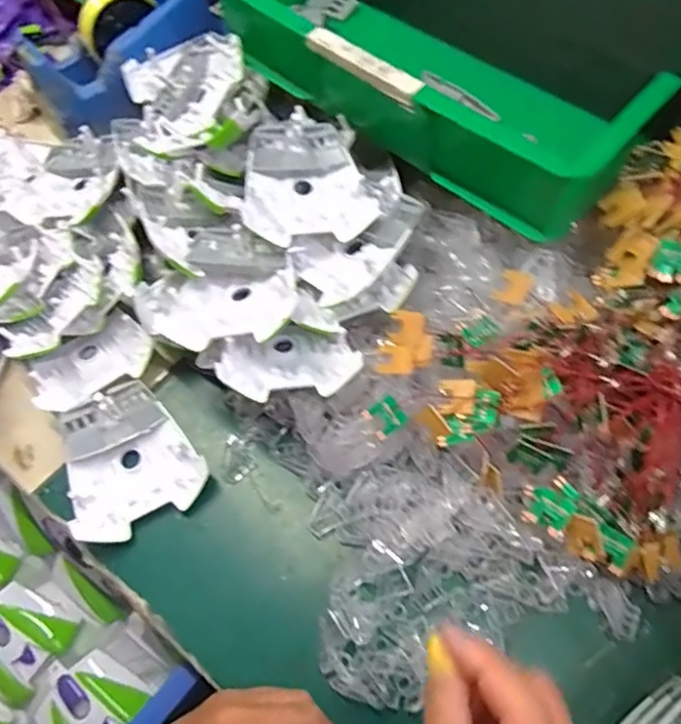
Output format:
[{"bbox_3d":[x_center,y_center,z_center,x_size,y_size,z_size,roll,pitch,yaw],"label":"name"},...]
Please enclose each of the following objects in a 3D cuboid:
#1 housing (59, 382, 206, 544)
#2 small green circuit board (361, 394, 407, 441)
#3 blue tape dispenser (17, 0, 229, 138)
[{"bbox_3d":[-0.164,0.074,0.465,0.096,0.026,0.108,-24,66,-11],"label":"housing"},{"bbox_3d":[0.033,0.040,0.434,0.024,0.011,0.024,-40,82,13],"label":"small green circuit board"},{"bbox_3d":[-0.227,-0.327,0.601,0.195,0.079,0.117,-39,68,2],"label":"blue tape dispenser"}]

